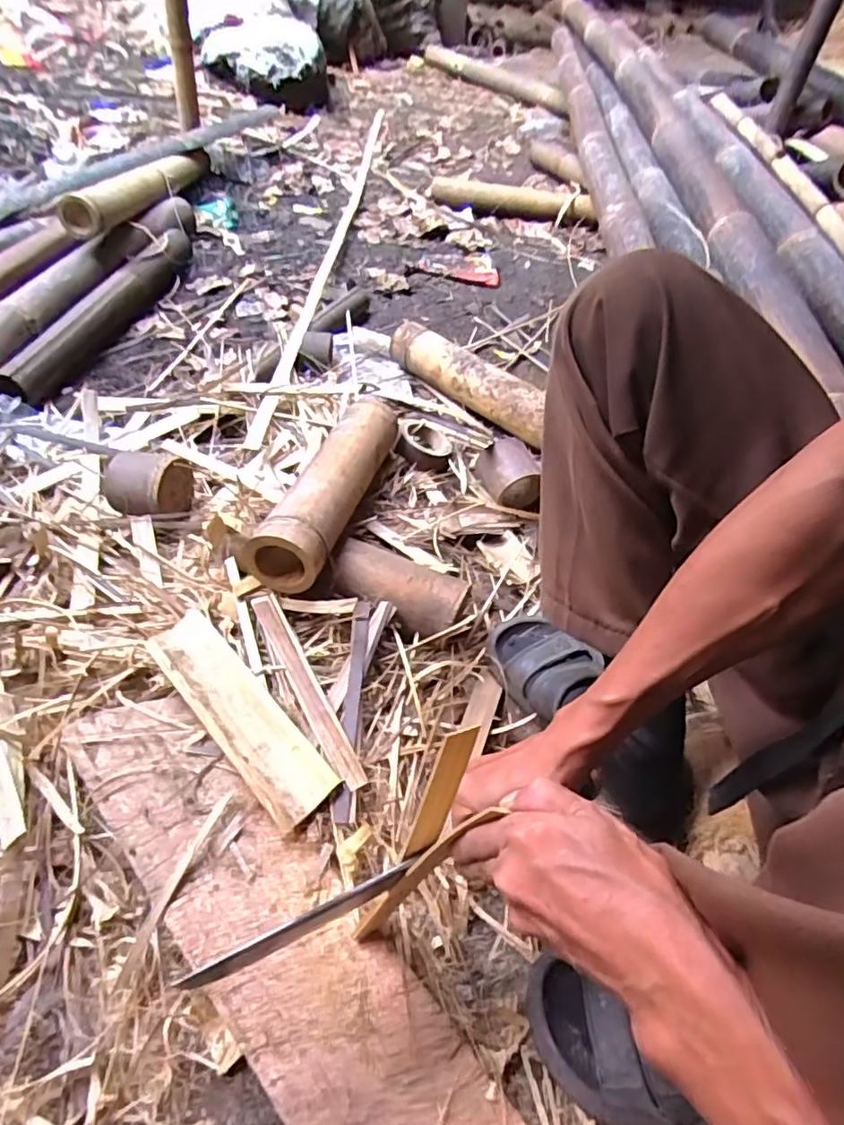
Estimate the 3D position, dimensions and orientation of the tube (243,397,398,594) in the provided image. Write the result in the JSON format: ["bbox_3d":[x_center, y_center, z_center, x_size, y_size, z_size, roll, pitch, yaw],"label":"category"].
[{"bbox_3d":[-0.102,-0.111,0.713,0.077,0.079,0.329,13,51,9],"label":"tube"}]

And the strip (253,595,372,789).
[{"bbox_3d":[-0.117,0.119,0.585,0.024,0.007,0.234,-24,55,-20],"label":"strip"}]

